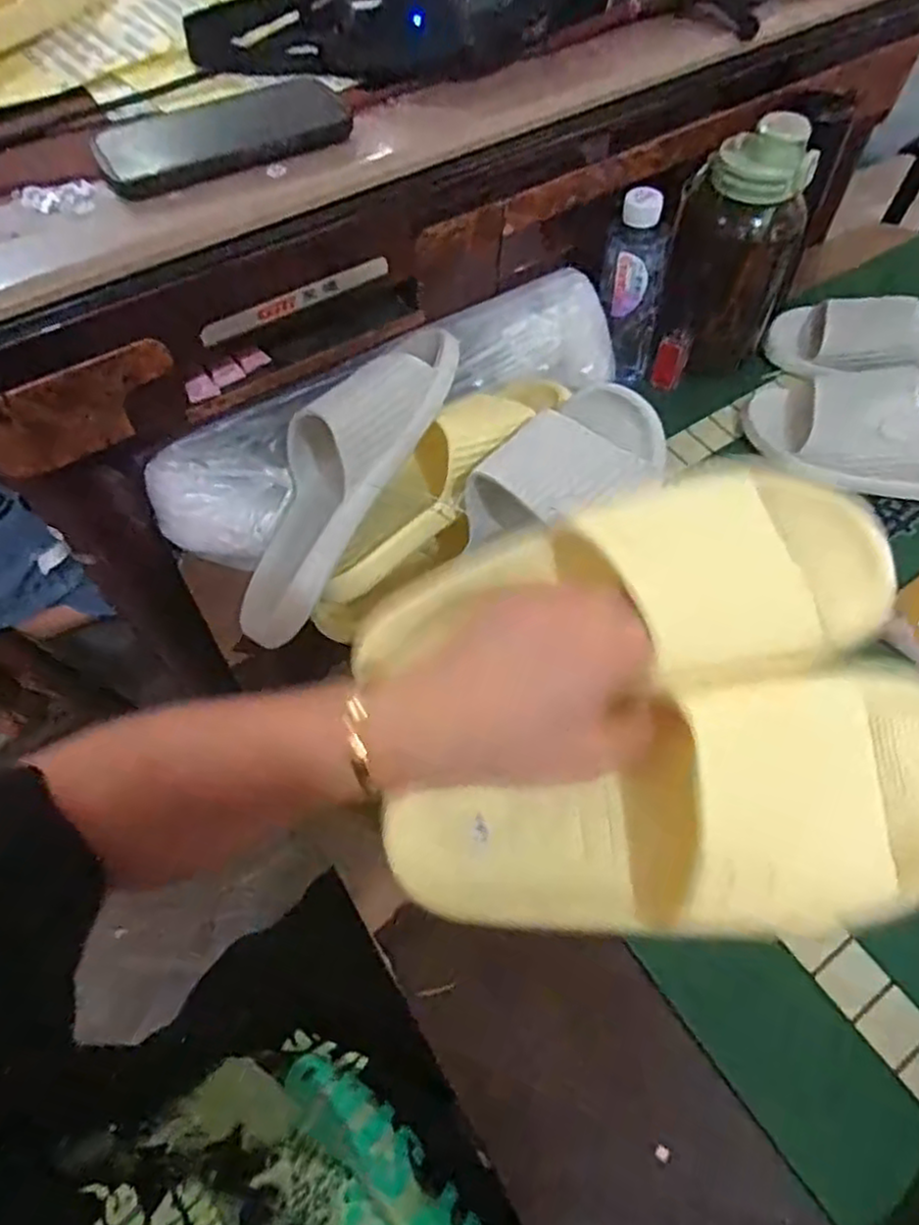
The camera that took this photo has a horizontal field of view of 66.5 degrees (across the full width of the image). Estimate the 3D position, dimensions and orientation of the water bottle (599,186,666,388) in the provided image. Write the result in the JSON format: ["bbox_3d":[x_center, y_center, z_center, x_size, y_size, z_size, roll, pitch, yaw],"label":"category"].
[{"bbox_3d":[0.161,-0.285,0.656,0.065,0.171,0.051,10,60,6],"label":"water bottle"}]

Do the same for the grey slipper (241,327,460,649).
[{"bbox_3d":[-0.097,-0.100,0.526,0.095,0.074,0.271,30,90,21],"label":"grey slipper"}]

